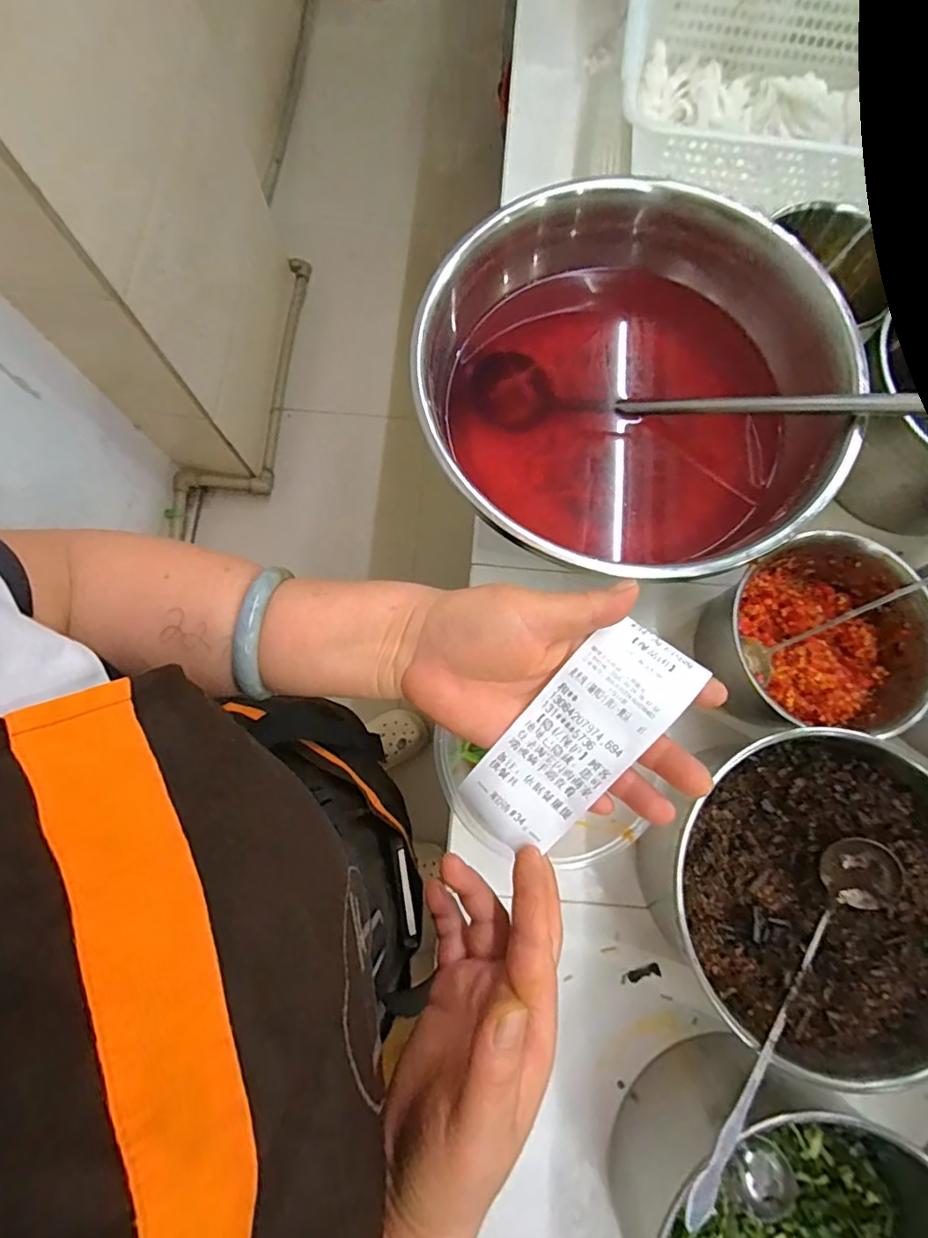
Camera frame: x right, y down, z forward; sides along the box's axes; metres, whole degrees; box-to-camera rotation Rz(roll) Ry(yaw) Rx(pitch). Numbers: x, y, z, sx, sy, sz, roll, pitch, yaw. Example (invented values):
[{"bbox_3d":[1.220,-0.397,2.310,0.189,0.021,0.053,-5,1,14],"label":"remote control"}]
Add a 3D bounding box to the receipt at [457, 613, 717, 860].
[{"bbox_3d":[0.056,0.060,0.282,0.054,0.020,0.131,43,102,7],"label":"receipt"}]

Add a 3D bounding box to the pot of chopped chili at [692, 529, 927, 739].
[{"bbox_3d":[0.296,0.019,0.471,0.145,0.106,0.145,0,80,0],"label":"pot of chopped chili"}]

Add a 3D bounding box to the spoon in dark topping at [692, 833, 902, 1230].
[{"bbox_3d":[0.205,0.246,0.356,0.257,0.049,0.047,-37,81,-26],"label":"spoon in dark topping"}]

